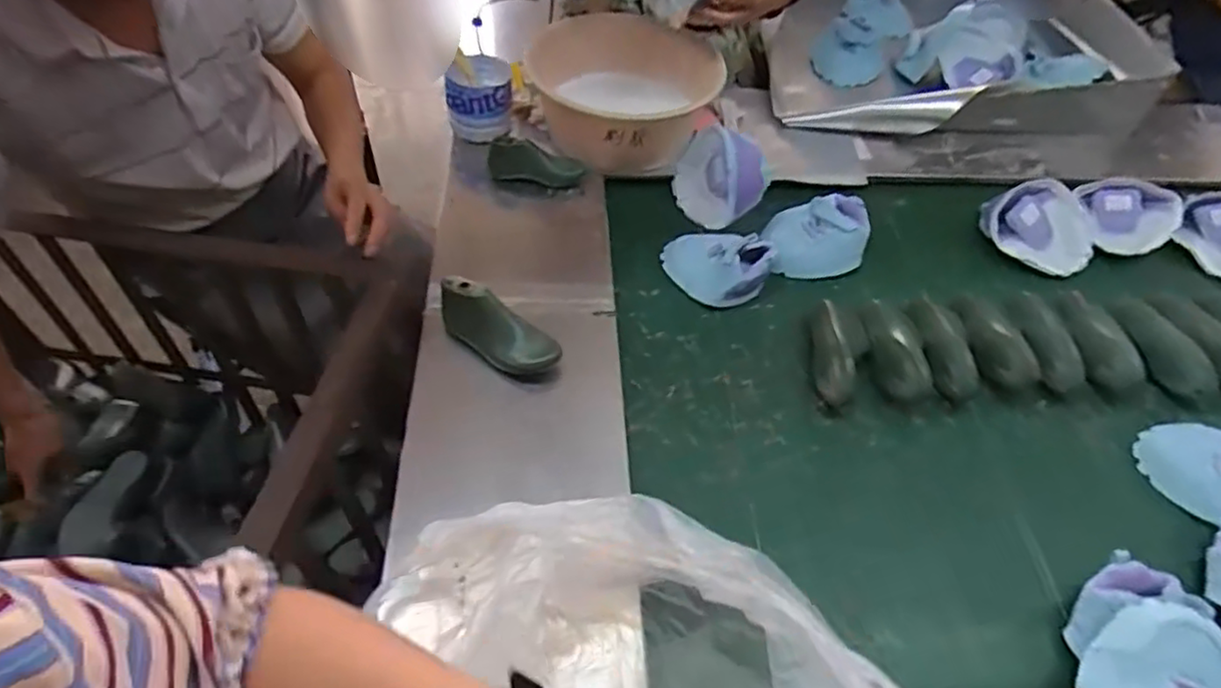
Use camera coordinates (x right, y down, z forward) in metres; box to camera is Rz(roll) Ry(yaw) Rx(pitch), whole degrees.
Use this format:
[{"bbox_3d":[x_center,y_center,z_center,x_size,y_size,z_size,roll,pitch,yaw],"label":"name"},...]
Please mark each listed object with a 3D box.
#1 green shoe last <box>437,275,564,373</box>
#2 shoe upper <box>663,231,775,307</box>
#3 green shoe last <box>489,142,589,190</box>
[{"bbox_3d":[-0.137,-0.015,0.814,0.161,0.070,0.055,26,53,17],"label":"green shoe last"},{"bbox_3d":[0.147,-0.120,0.960,0.149,0.049,0.108,28,54,19],"label":"shoe upper"},{"bbox_3d":[-0.112,-0.276,1.062,0.149,0.063,0.058,10,51,5],"label":"green shoe last"}]

